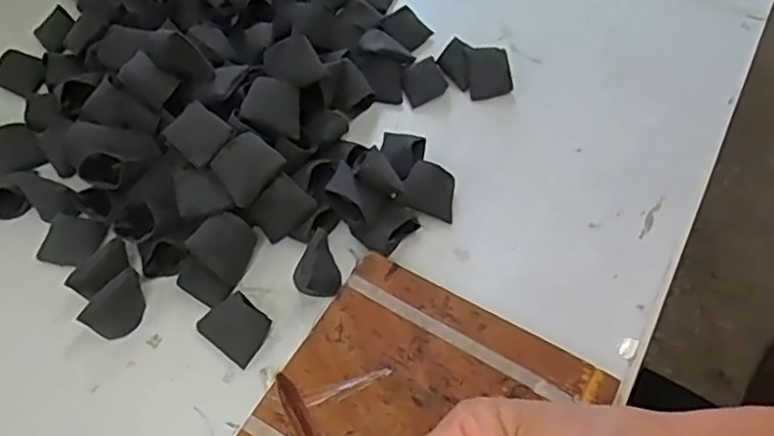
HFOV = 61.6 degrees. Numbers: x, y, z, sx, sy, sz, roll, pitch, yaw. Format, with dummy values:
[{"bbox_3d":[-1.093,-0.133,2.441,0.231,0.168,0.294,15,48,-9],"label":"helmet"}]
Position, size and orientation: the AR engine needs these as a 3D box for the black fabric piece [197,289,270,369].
[{"bbox_3d":[-0.096,0.068,0.415,0.042,0.017,0.036,33,62,21],"label":"black fabric piece"}]

